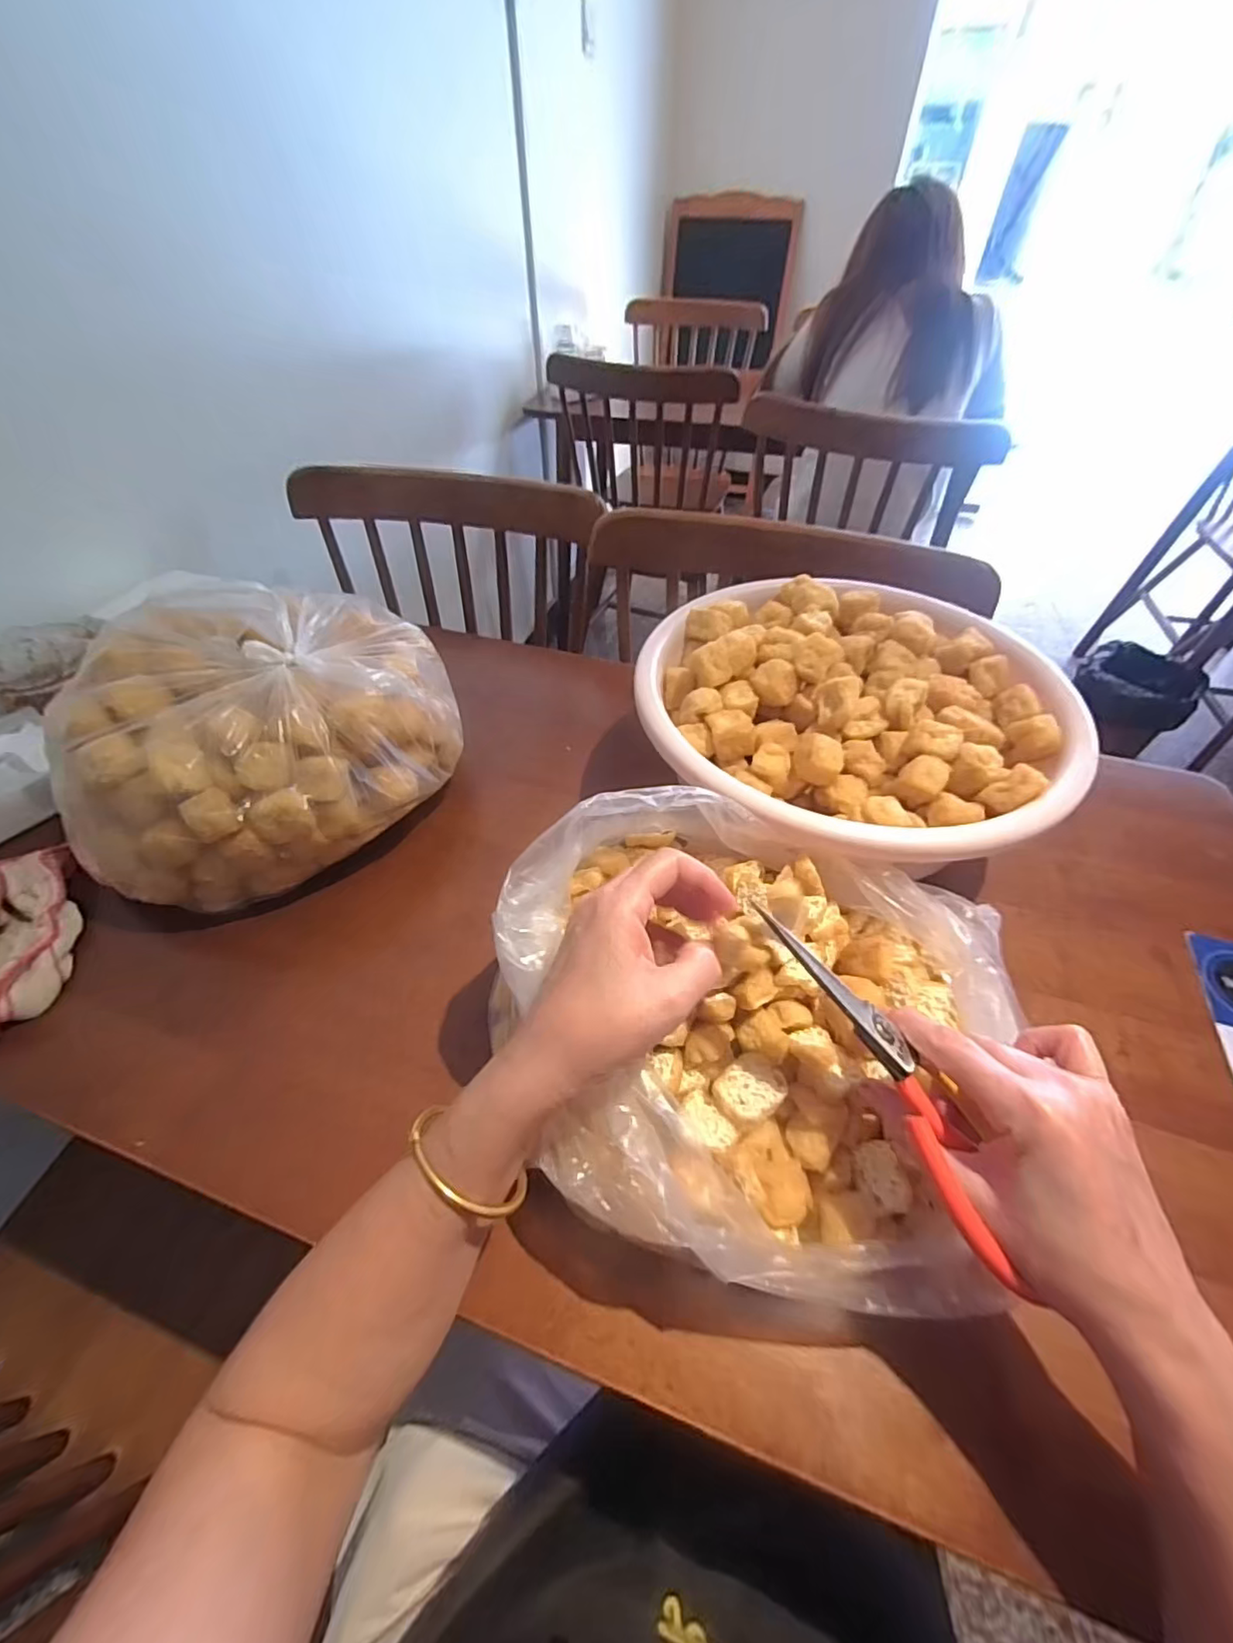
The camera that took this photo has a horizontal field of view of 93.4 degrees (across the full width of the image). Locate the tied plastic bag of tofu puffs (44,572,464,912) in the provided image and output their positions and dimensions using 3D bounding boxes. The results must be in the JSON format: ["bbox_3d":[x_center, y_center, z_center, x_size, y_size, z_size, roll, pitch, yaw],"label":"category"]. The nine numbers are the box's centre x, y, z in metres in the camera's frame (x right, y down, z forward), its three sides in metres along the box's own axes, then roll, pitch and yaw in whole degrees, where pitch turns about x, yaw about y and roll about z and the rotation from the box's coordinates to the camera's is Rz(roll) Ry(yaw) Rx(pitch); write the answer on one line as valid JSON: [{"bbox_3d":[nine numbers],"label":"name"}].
[{"bbox_3d":[-0.266,-0.070,0.464,0.259,0.180,0.220,-8,49,-7],"label":"tied plastic bag of tofu puffs"}]

